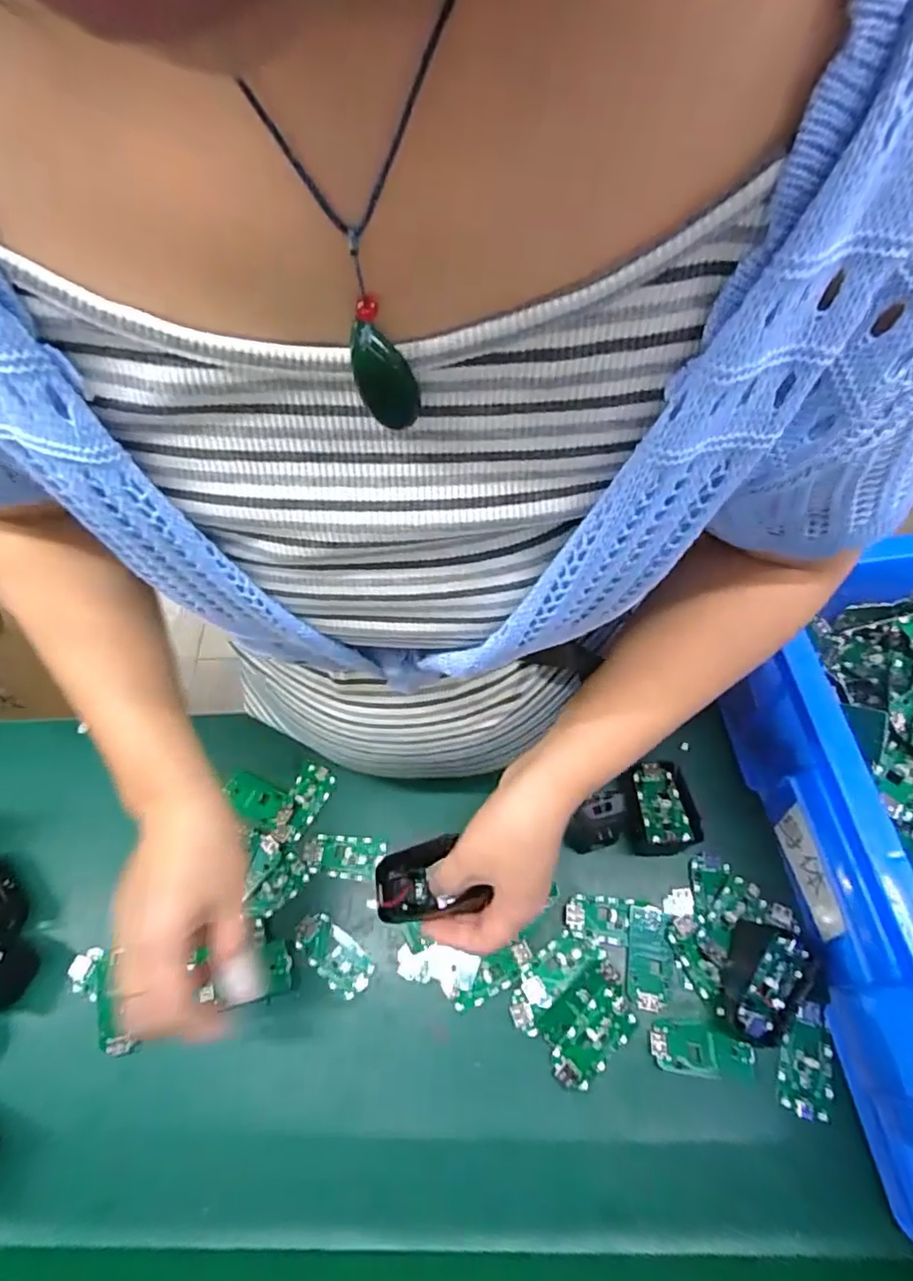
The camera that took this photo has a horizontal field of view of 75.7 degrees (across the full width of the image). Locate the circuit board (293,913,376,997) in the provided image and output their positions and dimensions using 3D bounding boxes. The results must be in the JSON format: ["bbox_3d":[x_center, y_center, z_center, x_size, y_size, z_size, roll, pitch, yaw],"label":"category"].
[{"bbox_3d":[-0.088,0.228,0.428,0.060,0.006,0.031,33,68,19],"label":"circuit board"}]

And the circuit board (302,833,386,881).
[{"bbox_3d":[-0.088,0.169,0.459,0.063,0.004,0.032,2,61,5],"label":"circuit board"}]

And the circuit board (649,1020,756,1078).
[{"bbox_3d":[0.161,0.266,0.383,0.065,0.008,0.029,4,61,6],"label":"circuit board"}]

